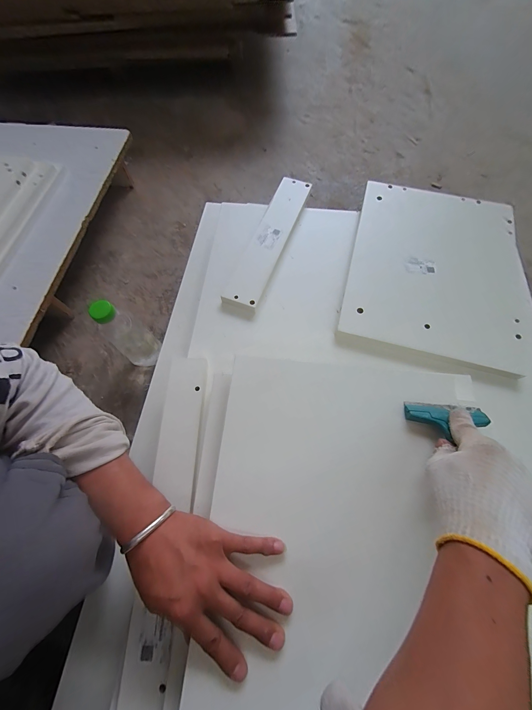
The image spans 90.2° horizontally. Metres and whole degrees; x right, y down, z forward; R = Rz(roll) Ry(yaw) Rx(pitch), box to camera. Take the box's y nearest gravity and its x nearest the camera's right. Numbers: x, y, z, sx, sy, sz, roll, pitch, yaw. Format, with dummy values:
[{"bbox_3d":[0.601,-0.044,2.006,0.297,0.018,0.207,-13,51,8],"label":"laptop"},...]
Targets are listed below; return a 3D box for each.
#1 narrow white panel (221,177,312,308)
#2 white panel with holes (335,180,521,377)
[{"bbox_3d":[0.011,-0.244,0.551,0.072,0.014,0.335,22,71,10],"label":"narrow white panel"},{"bbox_3d":[0.325,-0.175,0.519,0.303,0.016,0.399,14,71,6],"label":"white panel with holes"}]

